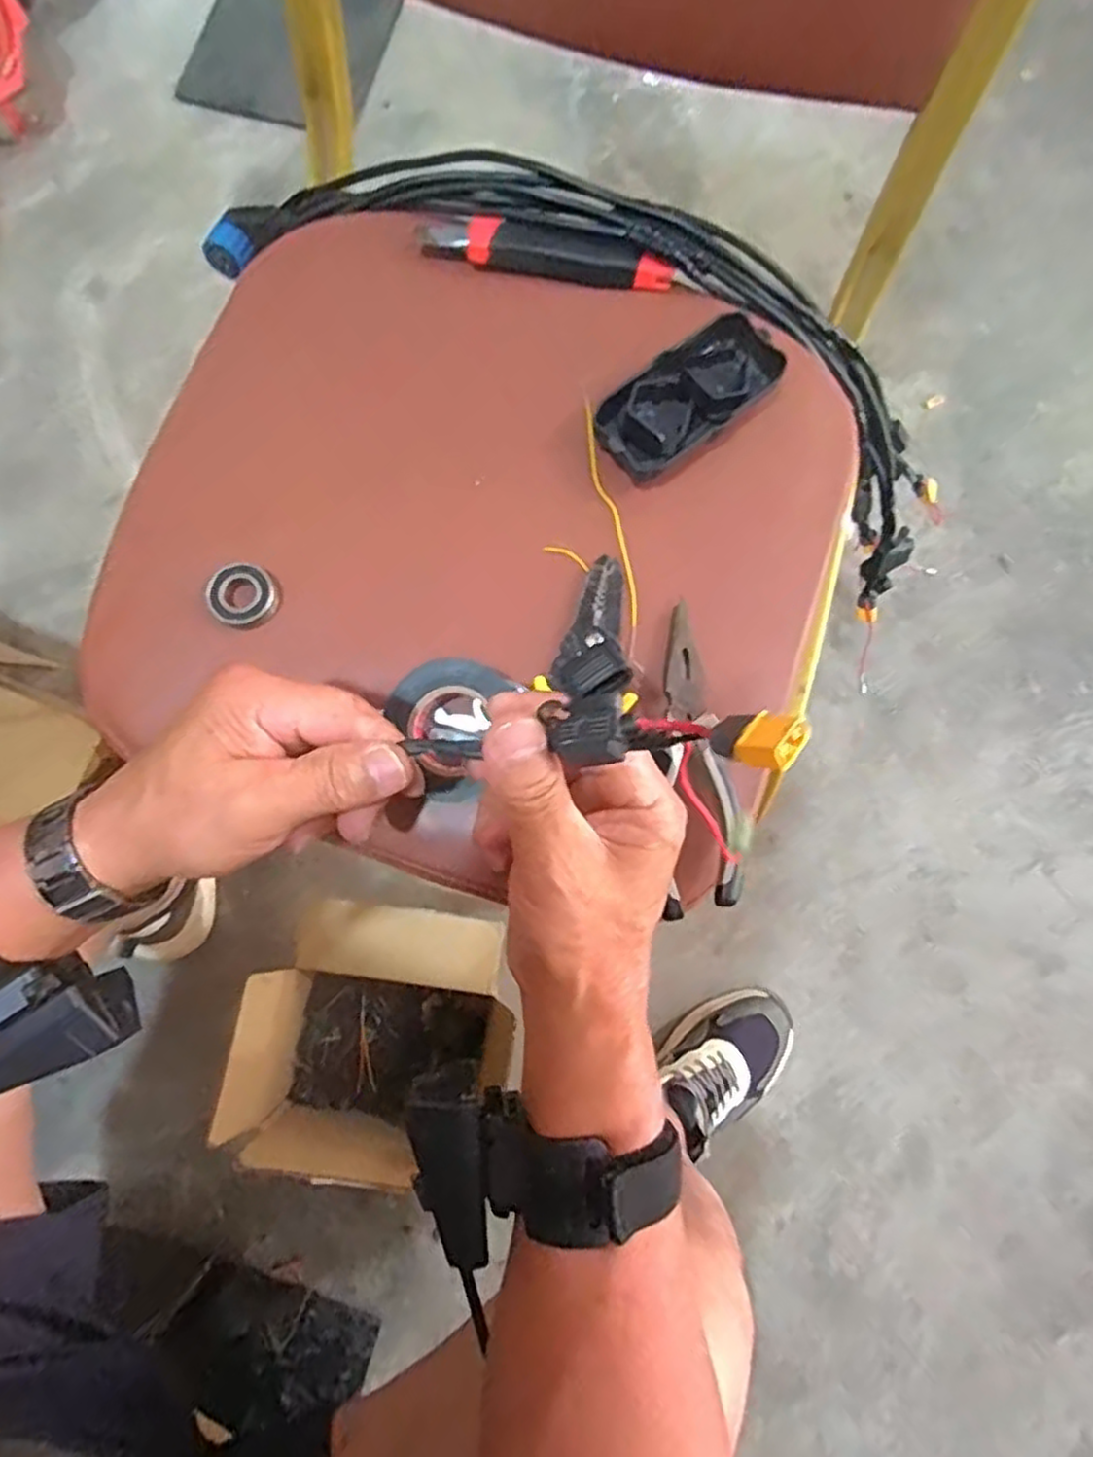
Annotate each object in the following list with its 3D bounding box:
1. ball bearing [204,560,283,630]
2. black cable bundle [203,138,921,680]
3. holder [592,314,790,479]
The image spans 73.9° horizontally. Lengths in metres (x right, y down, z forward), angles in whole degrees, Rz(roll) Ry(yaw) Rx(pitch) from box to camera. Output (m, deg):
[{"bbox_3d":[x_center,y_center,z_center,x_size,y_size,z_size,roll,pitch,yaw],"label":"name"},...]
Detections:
[{"bbox_3d":[-0.160,-0.070,0.385,0.036,0.012,0.032,-34,82,-7],"label":"ball bearing"},{"bbox_3d":[0.059,-0.247,0.503,0.596,0.184,0.114,25,80,-12],"label":"black cable bundle"},{"bbox_3d":[0.077,-0.183,0.404,0.112,0.025,0.047,-35,82,-7],"label":"holder"}]

